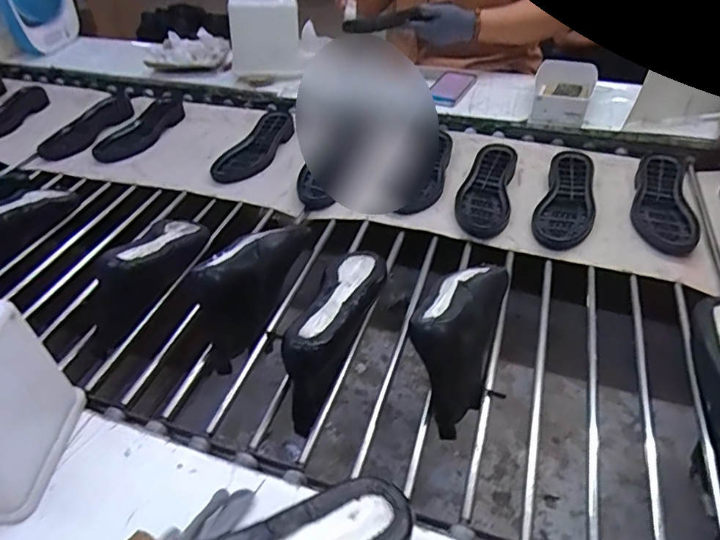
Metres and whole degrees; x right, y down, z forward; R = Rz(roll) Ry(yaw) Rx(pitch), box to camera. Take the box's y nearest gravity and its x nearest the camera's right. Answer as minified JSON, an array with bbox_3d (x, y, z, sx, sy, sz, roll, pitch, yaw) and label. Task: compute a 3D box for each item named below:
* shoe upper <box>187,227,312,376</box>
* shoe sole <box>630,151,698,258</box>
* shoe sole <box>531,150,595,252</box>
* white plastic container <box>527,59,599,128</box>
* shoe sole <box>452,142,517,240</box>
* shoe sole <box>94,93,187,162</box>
[{"bbox_3d":[-0.146,0.005,0.718,0.081,0.113,0.253,6,43,11],"label":"shoe upper"},{"bbox_3d":[0.495,-0.117,0.855,0.084,0.034,0.239,10,43,15],"label":"shoe sole"},{"bbox_3d":[0.347,-0.121,0.867,0.086,0.030,0.244,16,45,20],"label":"shoe sole"},{"bbox_3d":[0.420,-0.362,1.081,0.112,0.081,0.166,13,44,18],"label":"white plastic container"},{"bbox_3d":[0.217,-0.145,0.902,0.089,0.031,0.243,9,43,13],"label":"shoe sole"},{"bbox_3d":[-0.467,-0.324,1.161,0.094,0.029,0.326,6,43,10],"label":"shoe sole"}]

